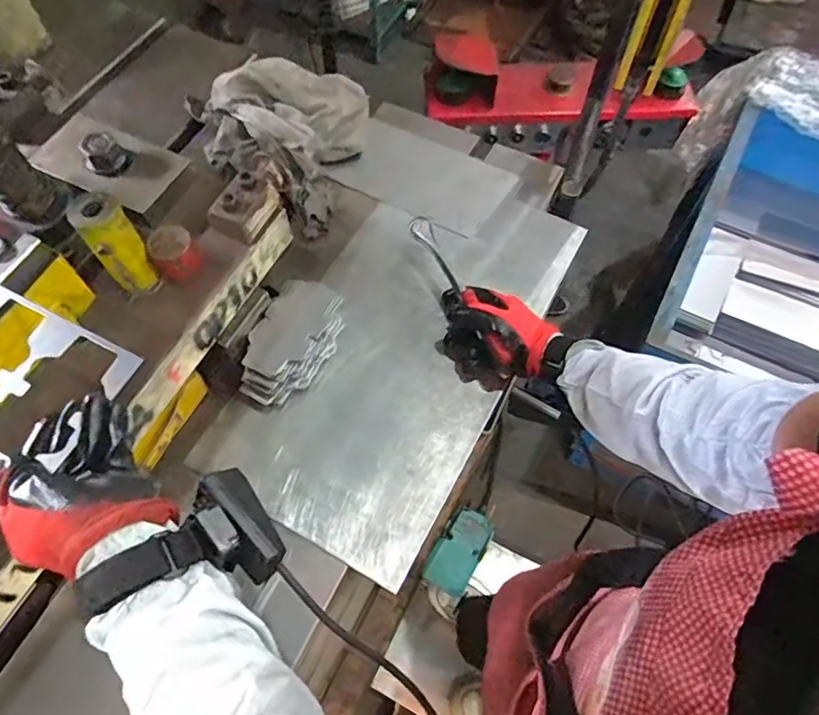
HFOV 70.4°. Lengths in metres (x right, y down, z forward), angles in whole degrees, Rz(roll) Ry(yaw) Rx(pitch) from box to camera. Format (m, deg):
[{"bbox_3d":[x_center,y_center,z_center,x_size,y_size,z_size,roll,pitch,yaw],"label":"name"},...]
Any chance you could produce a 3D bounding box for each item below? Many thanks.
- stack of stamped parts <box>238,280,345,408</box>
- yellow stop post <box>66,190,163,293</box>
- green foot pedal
[{"bbox_3d":[-0.127,-0.014,0.638,0.073,0.067,0.140,20,65,11],"label":"stack of stamped parts"},{"bbox_3d":[-0.255,-0.097,0.511,0.039,0.100,0.030,-34,67,-16],"label":"yellow stop post"},{"bbox_3d":[0.110,0.418,1.261,0.097,0.054,0.189,30,67,15],"label":"green foot pedal"}]

